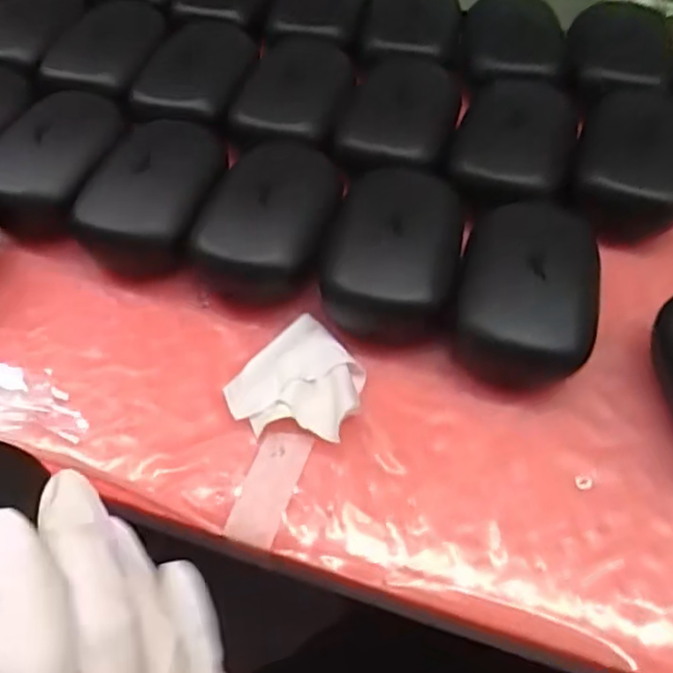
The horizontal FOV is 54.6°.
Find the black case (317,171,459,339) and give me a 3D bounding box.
[{"bbox_3d":[0.027,-0.039,0.298,0.056,0.035,0.080,10,55,7],"label":"black case"}]

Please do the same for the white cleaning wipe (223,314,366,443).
[{"bbox_3d":[-0.014,0.021,0.274,0.046,0.010,0.054,38,63,24],"label":"white cleaning wipe"}]

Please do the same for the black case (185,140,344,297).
[{"bbox_3d":[-0.031,-0.052,0.310,0.059,0.035,0.083,18,56,12],"label":"black case"}]

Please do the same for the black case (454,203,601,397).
[{"bbox_3d":[0.079,-0.016,0.281,0.059,0.037,0.084,12,55,8],"label":"black case"}]

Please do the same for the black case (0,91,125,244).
[{"bbox_3d":[-0.142,-0.087,0.333,0.054,0.035,0.078,16,56,11],"label":"black case"}]

